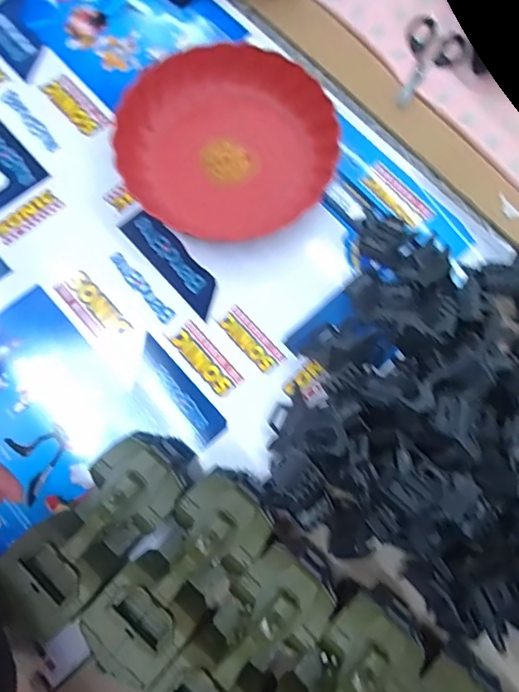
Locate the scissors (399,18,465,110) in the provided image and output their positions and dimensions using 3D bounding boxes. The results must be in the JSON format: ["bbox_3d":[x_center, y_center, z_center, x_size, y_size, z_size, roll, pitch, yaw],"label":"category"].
[{"bbox_3d":[0.205,-0.347,0.620,0.069,0.010,0.128,27,77,6],"label":"scissors"}]

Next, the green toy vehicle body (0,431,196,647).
[{"bbox_3d":[-0.143,0.162,0.454,0.083,0.076,0.191,43,79,9],"label":"green toy vehicle body"}]

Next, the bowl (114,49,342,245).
[{"bbox_3d":[-0.039,-0.234,0.575,0.237,0.044,0.218,0,76,-1],"label":"bowl"}]

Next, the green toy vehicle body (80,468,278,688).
[{"bbox_3d":[-0.064,0.195,0.445,0.077,0.079,0.179,41,78,9],"label":"green toy vehicle body"}]

